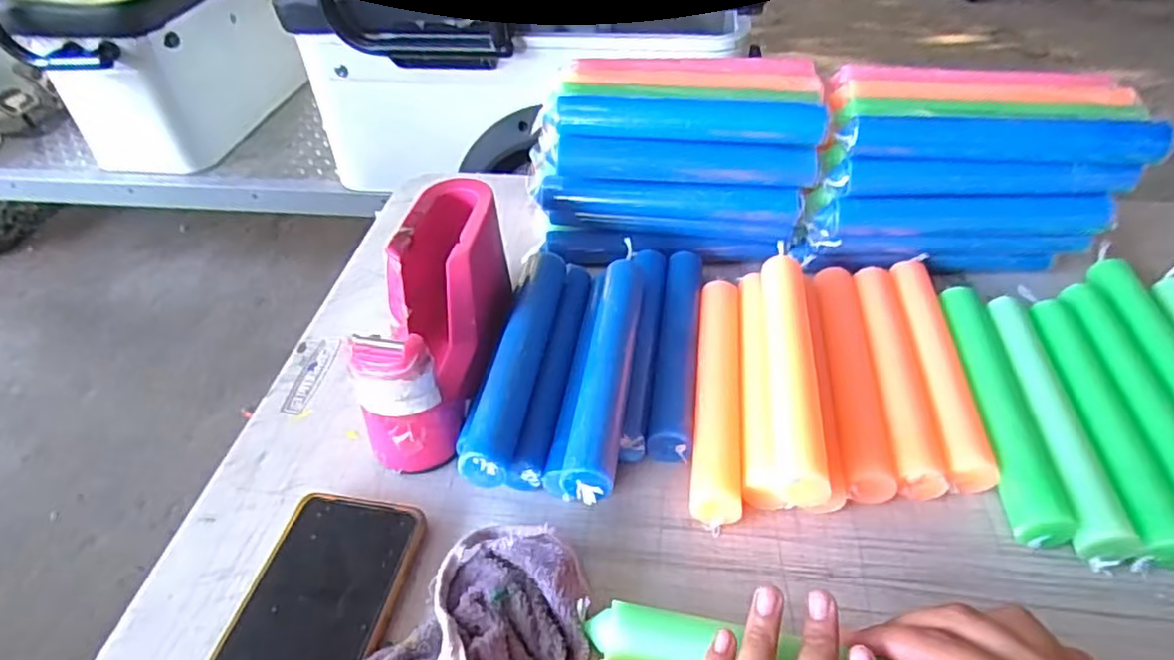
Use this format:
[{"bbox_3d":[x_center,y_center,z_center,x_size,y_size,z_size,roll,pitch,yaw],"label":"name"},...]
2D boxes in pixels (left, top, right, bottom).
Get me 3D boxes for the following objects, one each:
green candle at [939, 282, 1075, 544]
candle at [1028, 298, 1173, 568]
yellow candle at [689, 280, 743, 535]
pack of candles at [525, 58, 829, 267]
[{"bbox_3d":[0.261,0.045,0.435,0.027,0.026,0.199,4,44,7],"label":"green candle"},{"bbox_3d":[0.320,0.053,0.424,0.030,0.026,0.198,6,44,8],"label":"candle"},{"bbox_3d":[0.087,0.039,0.452,0.029,0.024,0.199,5,44,7],"label":"yellow candle"},{"bbox_3d":[0.065,-0.132,0.538,0.210,0.125,0.097,-1,43,1],"label":"pack of candles"}]

